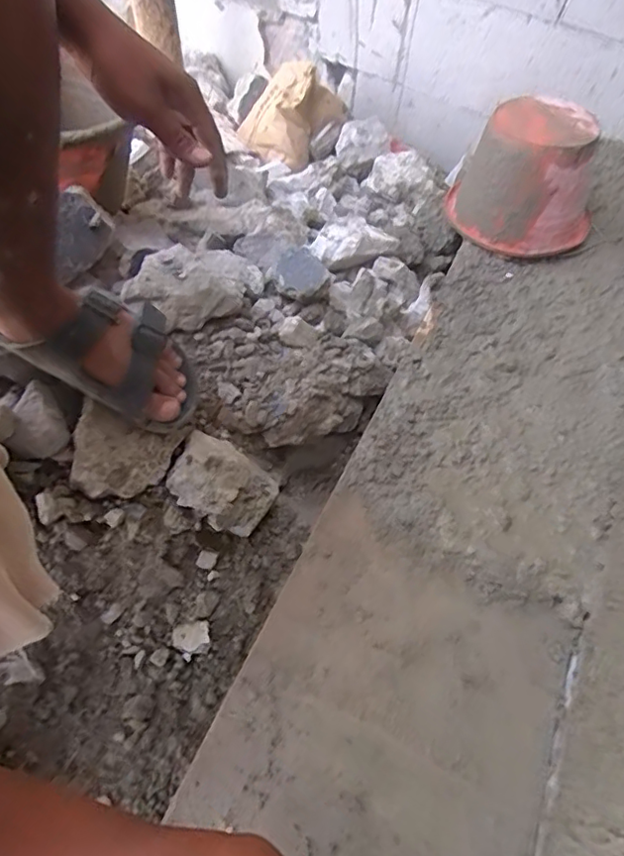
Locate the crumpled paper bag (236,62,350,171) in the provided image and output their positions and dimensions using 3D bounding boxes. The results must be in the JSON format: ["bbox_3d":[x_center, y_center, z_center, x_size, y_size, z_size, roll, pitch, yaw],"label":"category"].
[{"bbox_3d":[-0.035,-0.681,1.207,0.157,0.128,0.199,40,64,19],"label":"crumpled paper bag"}]

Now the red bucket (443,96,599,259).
[{"bbox_3d":[0.349,-0.396,0.897,0.192,0.163,0.199,-18,61,-14],"label":"red bucket"}]

